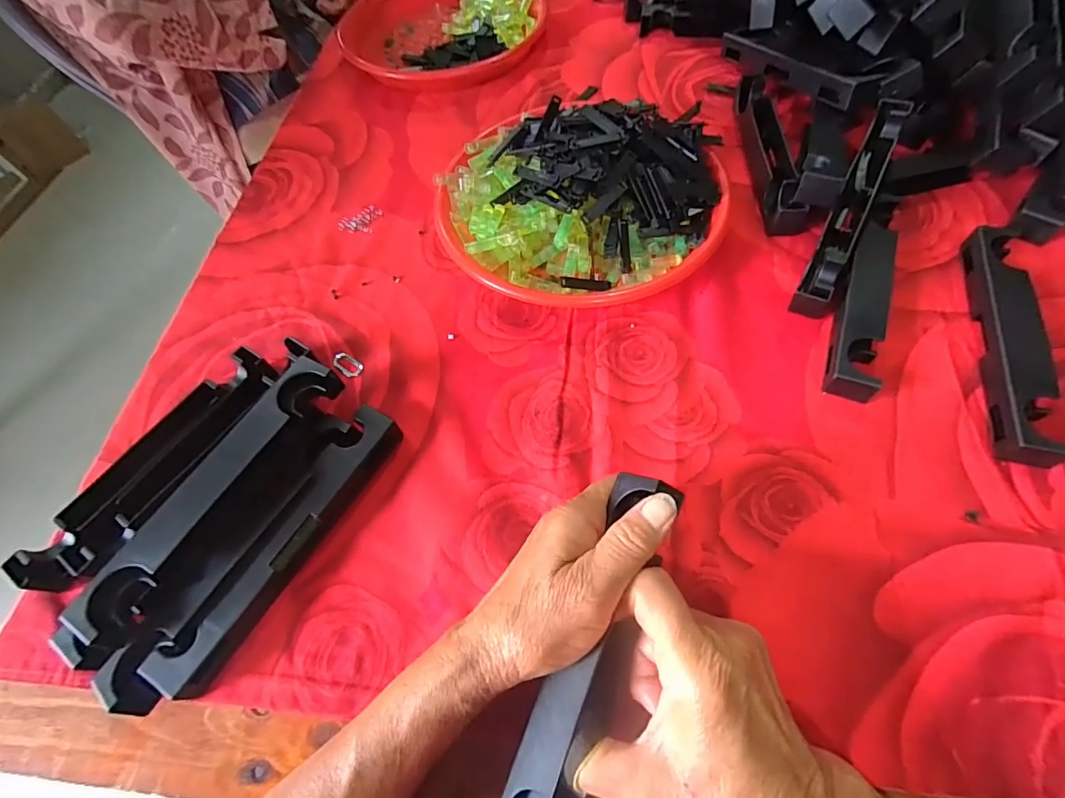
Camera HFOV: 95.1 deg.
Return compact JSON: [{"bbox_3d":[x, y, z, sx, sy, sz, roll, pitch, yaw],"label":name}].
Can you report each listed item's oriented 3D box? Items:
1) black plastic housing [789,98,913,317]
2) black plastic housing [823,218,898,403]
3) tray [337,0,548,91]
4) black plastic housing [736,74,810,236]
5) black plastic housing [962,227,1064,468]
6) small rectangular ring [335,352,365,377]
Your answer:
[{"bbox_3d":[0.256,-0.151,0.390,0.033,0.035,0.194,24,79,15],"label":"black plastic housing"},{"bbox_3d":[0.252,-0.071,0.373,0.033,0.025,0.163,16,66,14],"label":"black plastic housing"},{"bbox_3d":[-0.109,-0.471,0.611,0.231,0.032,0.221,24,68,17],"label":"tray"},{"bbox_3d":[0.222,-0.232,0.455,0.036,0.030,0.192,0,63,6],"label":"black plastic housing"},{"bbox_3d":[0.343,-0.044,0.351,0.033,0.026,0.190,12,65,11],"label":"black plastic housing"},{"bbox_3d":[-0.150,-0.028,0.398,0.028,0.004,0.015,32,70,20],"label":"small rectangular ring"}]

